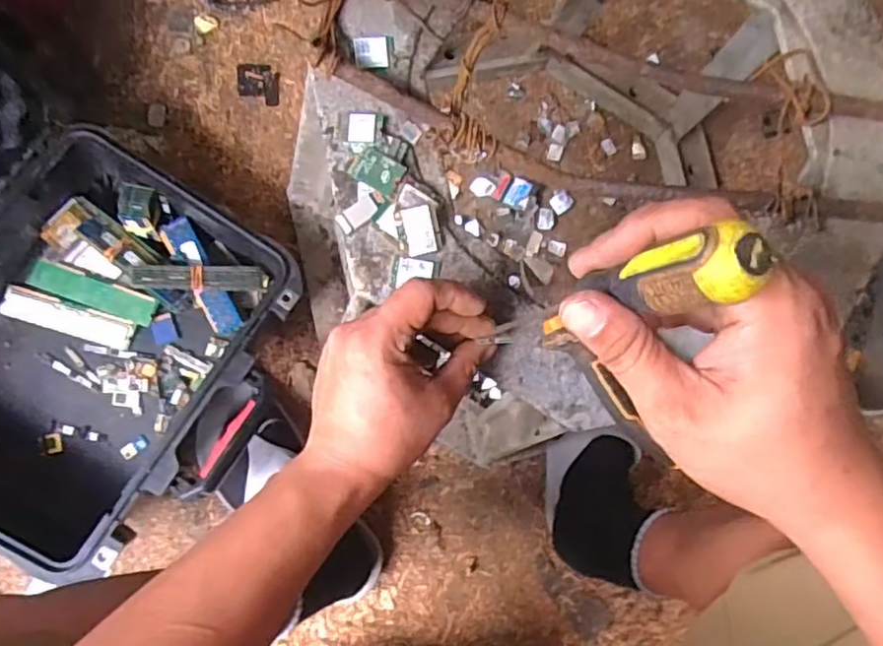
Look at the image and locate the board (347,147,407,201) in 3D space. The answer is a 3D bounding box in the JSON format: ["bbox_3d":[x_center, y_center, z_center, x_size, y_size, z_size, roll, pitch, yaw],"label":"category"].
[{"bbox_3d":[-0.039,-0.094,0.395,0.032,0.004,0.023,29,83,-1],"label":"board"}]

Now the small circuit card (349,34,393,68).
[{"bbox_3d":[-0.043,-0.172,0.408,0.027,0.004,0.022,-7,85,-5],"label":"small circuit card"}]

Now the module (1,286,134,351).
[{"bbox_3d":[-0.395,-0.004,0.680,0.125,0.008,0.032,18,81,-10],"label":"module"}]

